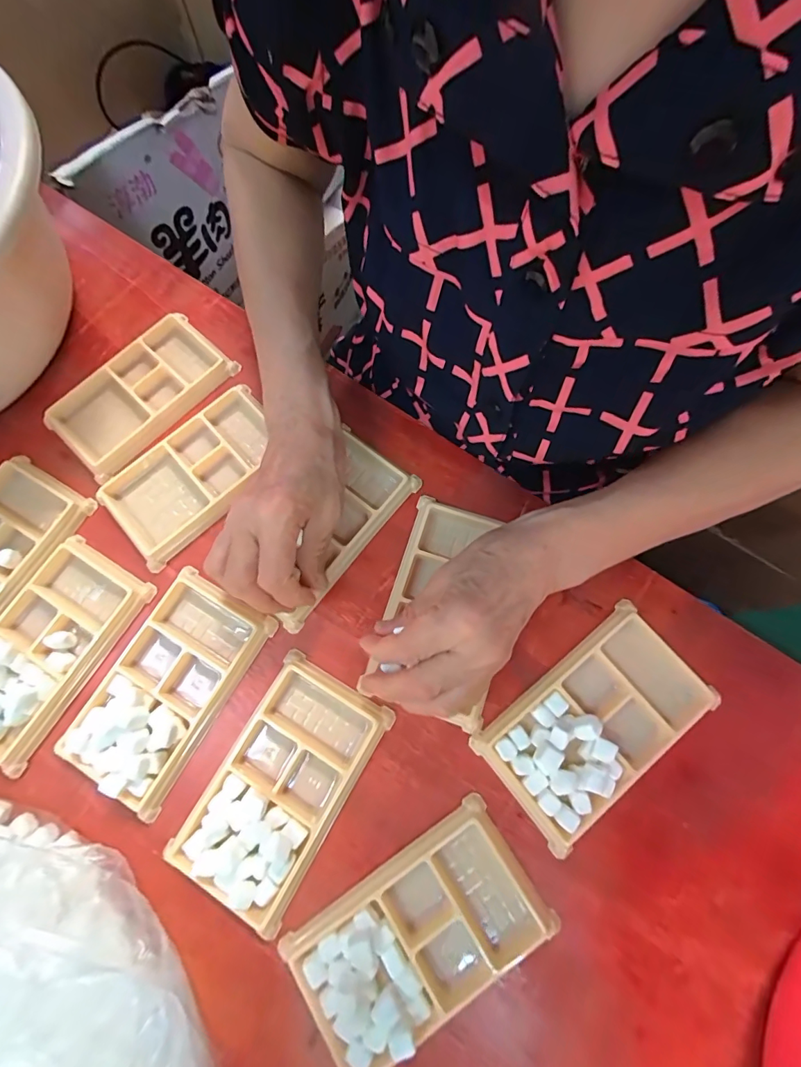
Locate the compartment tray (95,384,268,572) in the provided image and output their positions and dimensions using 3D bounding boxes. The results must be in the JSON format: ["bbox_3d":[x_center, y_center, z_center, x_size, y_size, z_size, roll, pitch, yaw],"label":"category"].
[{"bbox_3d":[-0.152,-0.046,0.338,0.137,0.019,0.076,-44,77,-10],"label":"compartment tray"}]

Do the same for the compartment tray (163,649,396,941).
[{"bbox_3d":[-0.072,0.149,0.270,0.076,0.019,0.131,29,77,10],"label":"compartment tray"}]

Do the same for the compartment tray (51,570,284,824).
[{"bbox_3d":[-0.150,0.097,0.288,0.074,0.020,0.132,27,76,10],"label":"compartment tray"}]

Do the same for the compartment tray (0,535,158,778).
[{"bbox_3d":[-0.241,0.074,0.300,0.078,0.017,0.135,31,77,10],"label":"compartment tray"}]

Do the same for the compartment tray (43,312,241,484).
[{"bbox_3d":[-0.204,-0.111,0.354,0.076,0.014,0.134,42,79,13],"label":"compartment tray"}]

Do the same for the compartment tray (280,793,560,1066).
[{"bbox_3d":[0.009,0.219,0.245,0.130,0.021,0.072,-31,75,-7],"label":"compartment tray"}]

